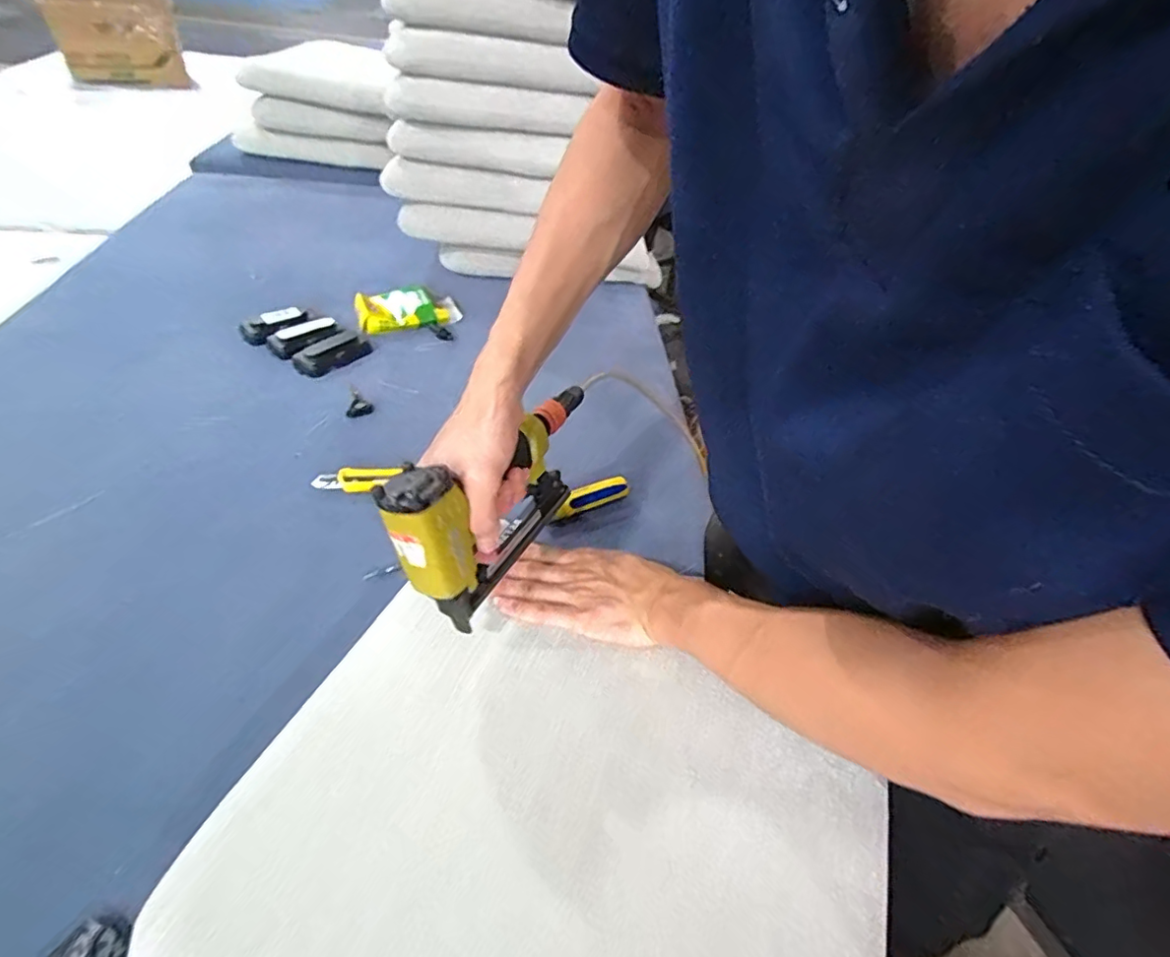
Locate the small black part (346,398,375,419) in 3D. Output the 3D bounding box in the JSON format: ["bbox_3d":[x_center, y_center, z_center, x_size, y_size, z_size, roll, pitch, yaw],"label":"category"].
[{"bbox_3d":[-0.302,-0.092,0.772,0.030,0.009,0.040,11,45,5],"label":"small black part"}]

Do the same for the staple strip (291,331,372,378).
[{"bbox_3d":[-0.368,-0.184,0.843,0.049,0.022,0.107,30,50,22],"label":"staple strip"}]

